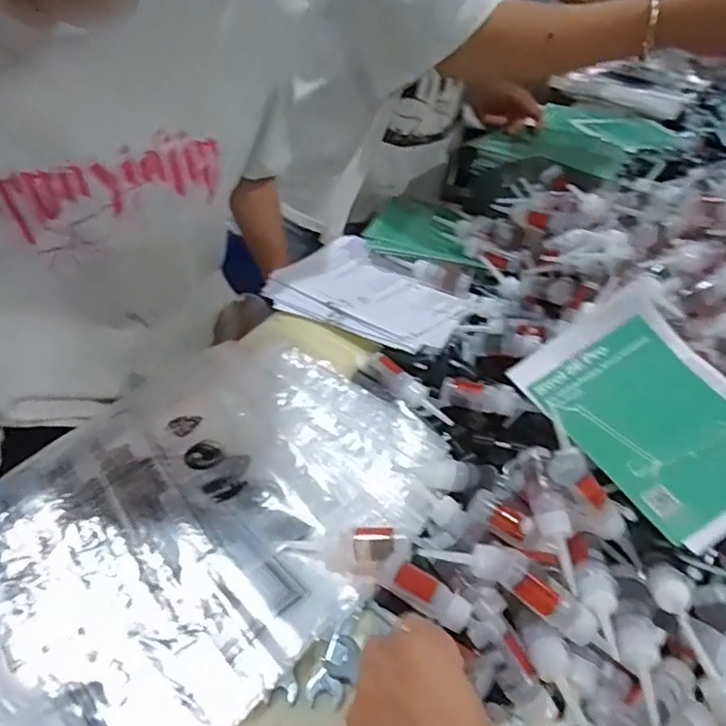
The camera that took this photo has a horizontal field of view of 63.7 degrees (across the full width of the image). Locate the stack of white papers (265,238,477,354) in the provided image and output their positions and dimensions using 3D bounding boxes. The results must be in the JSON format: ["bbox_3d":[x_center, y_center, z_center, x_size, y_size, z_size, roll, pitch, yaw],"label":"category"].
[{"bbox_3d":[0.012,-0.086,0.716,0.227,0.025,0.162,29,47,18],"label":"stack of white papers"}]

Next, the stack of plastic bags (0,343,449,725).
[{"bbox_3d":[-0.152,0.135,0.478,0.289,0.036,0.423,33,52,30],"label":"stack of plastic bags"}]

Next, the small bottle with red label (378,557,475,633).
[{"bbox_3d":[0.046,0.169,0.427,0.066,0.018,0.022,30,49,9],"label":"small bottle with red label"}]

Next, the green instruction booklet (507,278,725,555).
[{"bbox_3d":[0.249,0.039,0.495,0.144,0.027,0.205,-33,56,-7],"label":"green instruction booklet"}]

